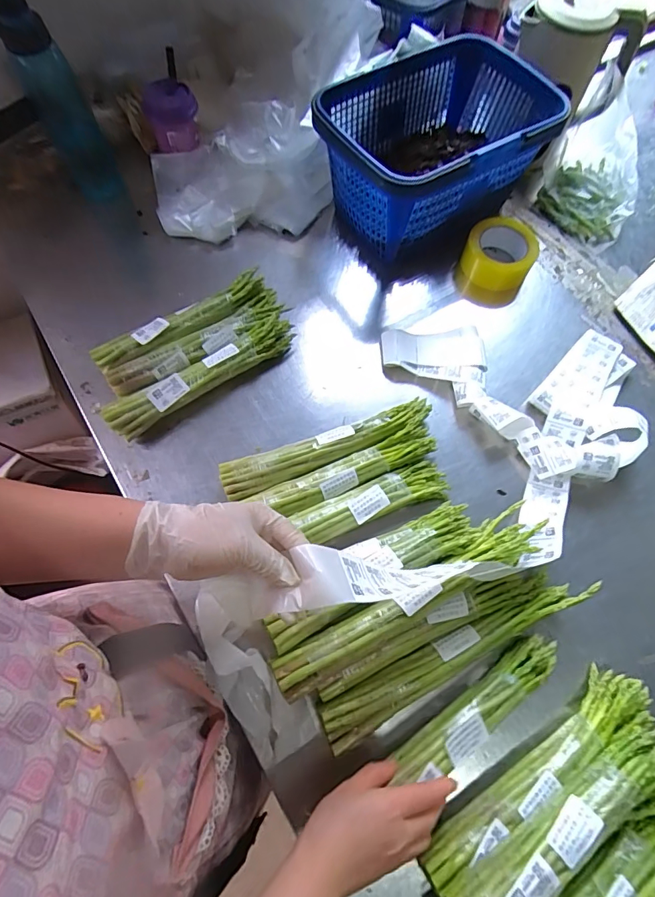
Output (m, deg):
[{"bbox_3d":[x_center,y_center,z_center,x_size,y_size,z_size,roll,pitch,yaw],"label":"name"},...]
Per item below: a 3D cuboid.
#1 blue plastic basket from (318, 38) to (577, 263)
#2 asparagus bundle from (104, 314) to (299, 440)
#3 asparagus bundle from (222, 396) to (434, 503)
[{"bbox_3d":[0.180,-0.474,0.707,0.359,0.176,0.229,-30,72,-13],"label":"blue plastic basket"},{"bbox_3d":[-0.172,-0.104,0.618,0.282,0.040,0.052,-34,73,-14],"label":"asparagus bundle"},{"bbox_3d":[0.008,-0.001,0.582,0.297,0.044,0.055,-20,70,-10],"label":"asparagus bundle"}]

